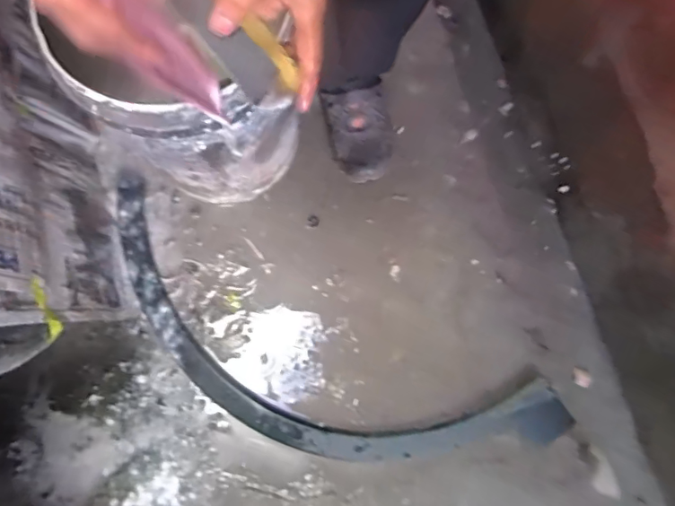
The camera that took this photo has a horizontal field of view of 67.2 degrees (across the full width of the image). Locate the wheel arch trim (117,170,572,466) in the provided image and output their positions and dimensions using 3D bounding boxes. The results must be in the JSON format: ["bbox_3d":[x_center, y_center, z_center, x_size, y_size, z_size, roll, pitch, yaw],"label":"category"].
[{"bbox_3d":[-0.057,0.165,0.849,0.882,0.041,0.290,26,78,5],"label":"wheel arch trim"}]

